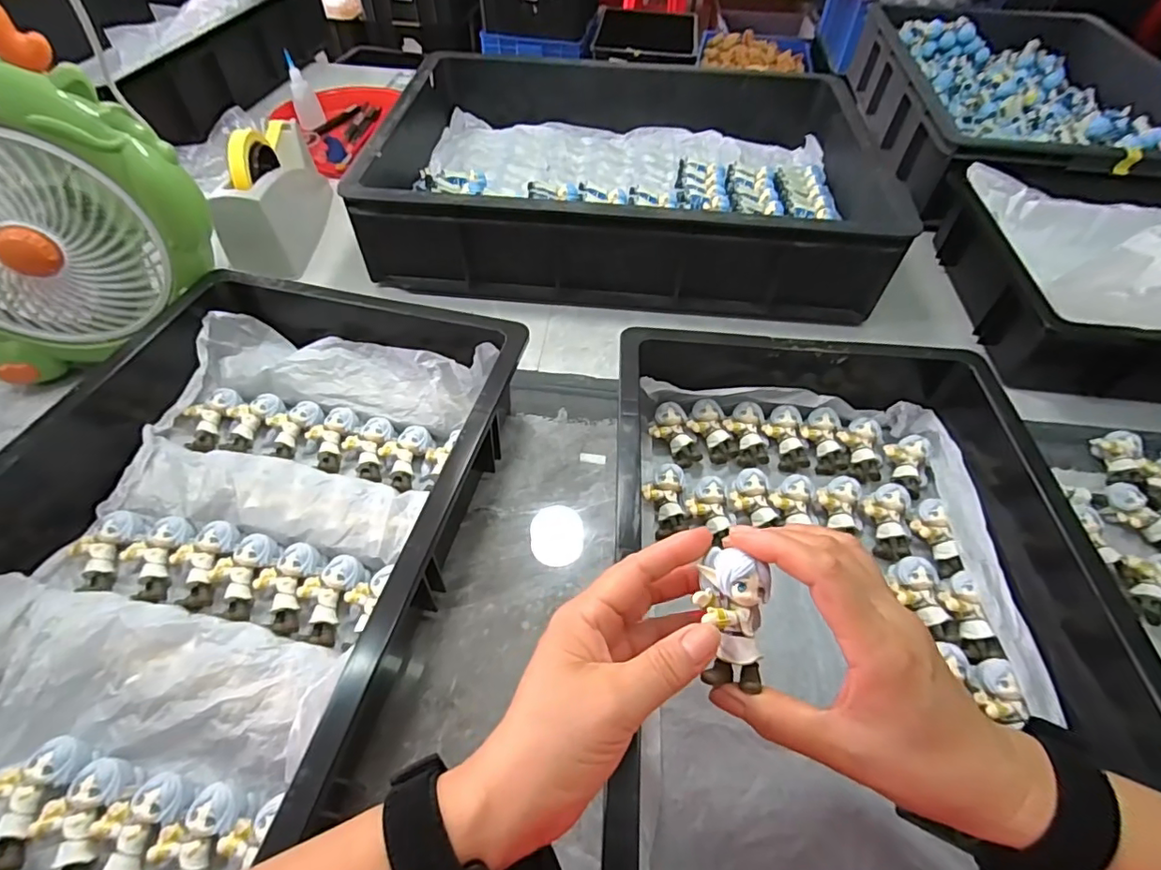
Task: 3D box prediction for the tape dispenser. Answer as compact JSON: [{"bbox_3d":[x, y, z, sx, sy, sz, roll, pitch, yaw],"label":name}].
[{"bbox_3d":[-0.367,-0.296,0.645,0.072,0.114,0.203,0,52,-2],"label":"tape dispenser"}]

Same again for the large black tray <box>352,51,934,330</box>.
[{"bbox_3d":[0.061,-0.336,0.687,0.571,0.113,0.398,6,52,2],"label":"large black tray"}]

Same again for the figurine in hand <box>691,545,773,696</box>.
[{"bbox_3d":[0.070,0.085,0.250,0.033,0.020,0.059,-2,89,-4],"label":"figurine in hand"}]

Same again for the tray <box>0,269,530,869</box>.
[{"bbox_3d":[-0.261,0.063,0.386,0.342,0.089,0.445,12,52,7],"label":"tray"}]

